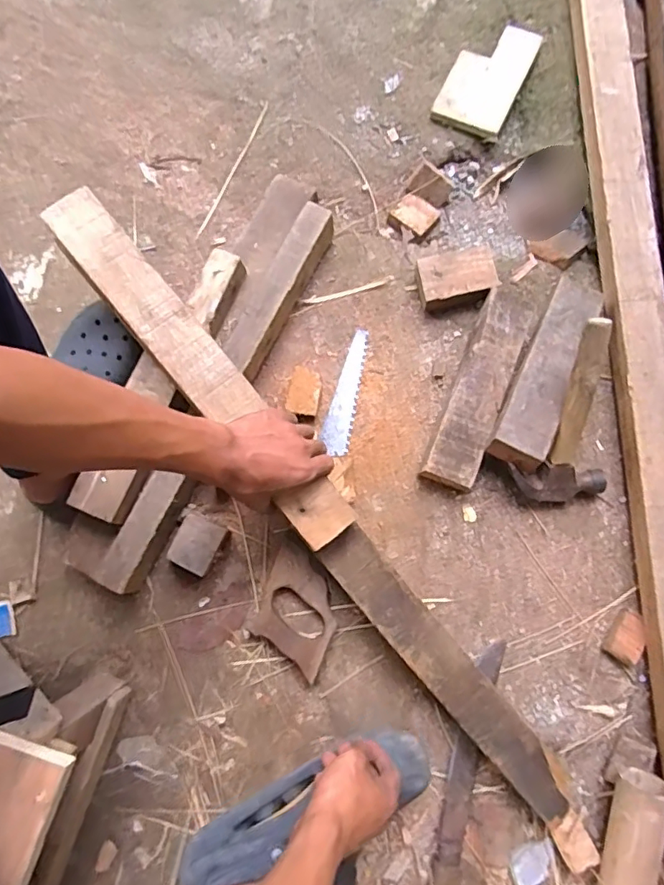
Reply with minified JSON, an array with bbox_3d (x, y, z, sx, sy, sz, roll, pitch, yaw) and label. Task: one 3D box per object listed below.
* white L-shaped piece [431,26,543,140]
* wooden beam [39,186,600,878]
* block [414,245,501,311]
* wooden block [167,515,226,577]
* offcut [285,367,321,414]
[{"bbox_3d":[0.225,-0.533,0.801,0.101,0.018,0.188,25,80,5],"label":"white L-shaped piece"},{"bbox_3d":[-0.002,0.095,0.592,0.064,0.044,0.888,-39,93,-7],"label":"wooden beam"},{"bbox_3d":[0.162,-0.213,0.730,0.102,0.045,0.063,-11,79,-2],"label":"block"},{"bbox_3d":[-0.162,0.126,0.675,0.049,0.043,0.062,24,79,5],"label":"wooden block"},{"bbox_3d":[-0.036,-0.064,0.708,0.040,0.022,0.061,8,79,2],"label":"offcut"}]

